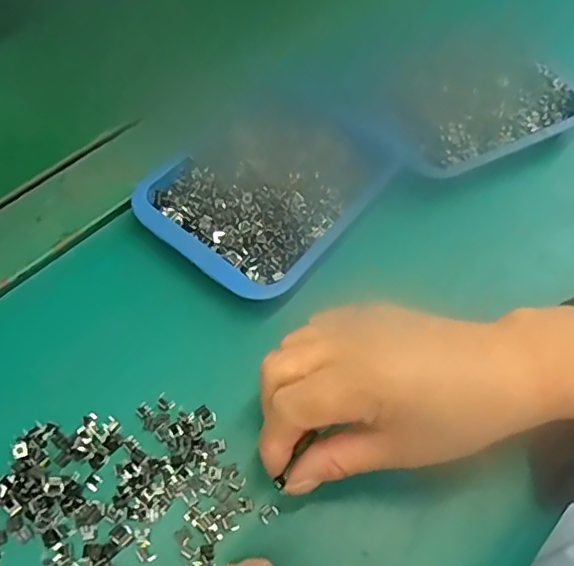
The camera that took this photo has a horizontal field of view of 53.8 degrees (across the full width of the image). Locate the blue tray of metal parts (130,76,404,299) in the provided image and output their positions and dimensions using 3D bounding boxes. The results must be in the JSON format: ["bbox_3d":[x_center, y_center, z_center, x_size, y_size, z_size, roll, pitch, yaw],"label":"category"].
[{"bbox_3d":[-0.012,-0.066,0.354,0.114,0.022,0.145,37,66,15],"label":"blue tray of metal parts"}]

